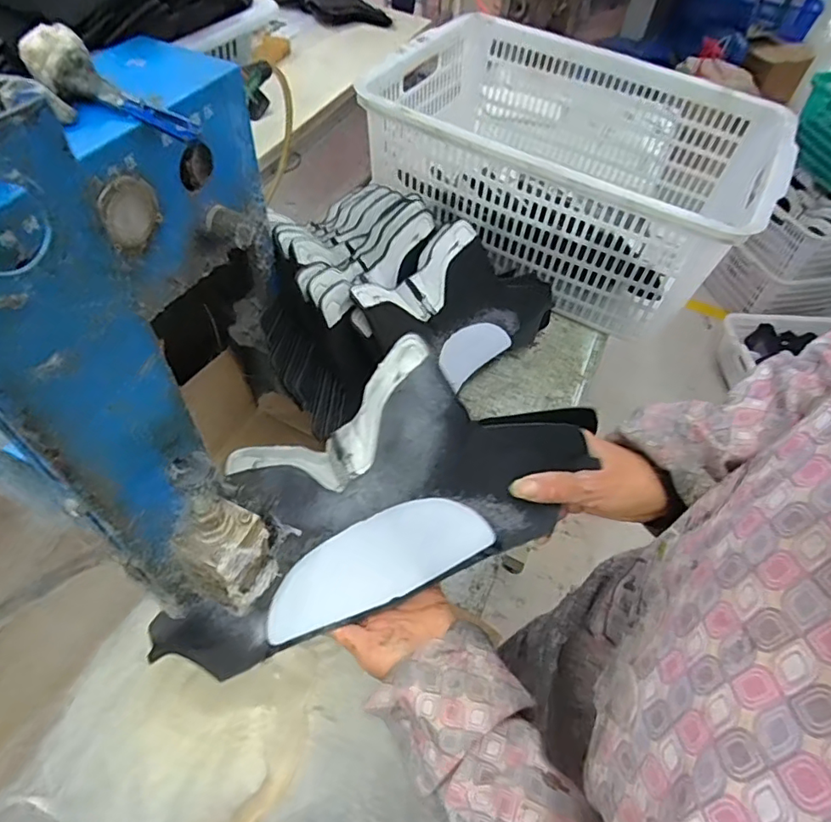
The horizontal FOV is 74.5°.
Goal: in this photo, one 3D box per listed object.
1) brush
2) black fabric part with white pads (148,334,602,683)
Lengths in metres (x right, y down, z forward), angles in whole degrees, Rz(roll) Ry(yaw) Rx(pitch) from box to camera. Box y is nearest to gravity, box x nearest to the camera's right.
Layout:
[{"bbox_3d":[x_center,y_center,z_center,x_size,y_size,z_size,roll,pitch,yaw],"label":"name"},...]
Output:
[{"bbox_3d":[-0.221,-0.235,0.402,0.125,0.030,0.036,27,53,-10],"label":"brush"},{"bbox_3d":[-0.055,0.065,0.448,0.356,0.064,0.185,-30,61,13],"label":"black fabric part with white pads"}]

